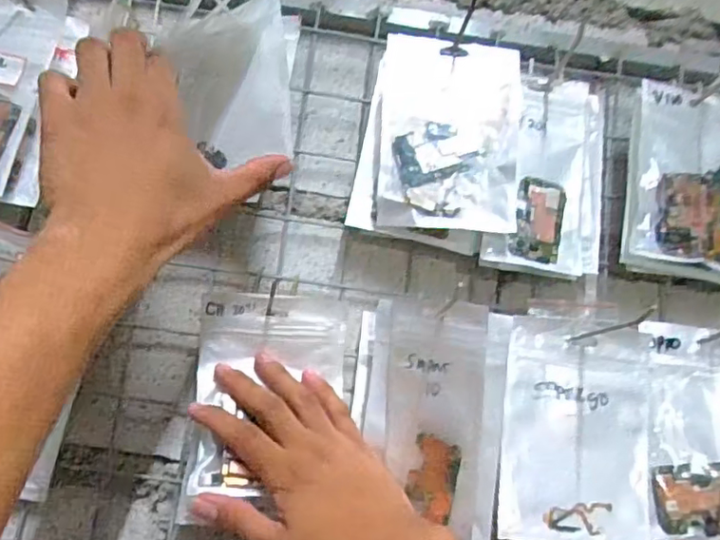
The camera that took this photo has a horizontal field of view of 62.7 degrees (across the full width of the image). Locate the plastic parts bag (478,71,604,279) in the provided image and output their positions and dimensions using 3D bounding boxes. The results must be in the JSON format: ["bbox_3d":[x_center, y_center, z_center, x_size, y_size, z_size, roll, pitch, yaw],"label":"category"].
[{"bbox_3d":[0.156,-0.078,0.486,0.094,0.164,0.026,8,-12,1],"label":"plastic parts bag"}]

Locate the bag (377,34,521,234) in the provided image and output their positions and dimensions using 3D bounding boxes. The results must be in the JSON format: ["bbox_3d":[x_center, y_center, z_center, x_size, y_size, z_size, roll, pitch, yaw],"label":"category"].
[{"bbox_3d":[0.070,-0.106,0.458,0.109,0.147,0.027,6,-12,8],"label":"bag"}]

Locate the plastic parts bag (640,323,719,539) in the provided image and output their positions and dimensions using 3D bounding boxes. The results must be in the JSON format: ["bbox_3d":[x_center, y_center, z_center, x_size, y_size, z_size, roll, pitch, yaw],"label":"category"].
[{"bbox_3d":[0.261,0.131,0.435,0.102,0.171,0.019,4,-10,2],"label":"plastic parts bag"}]

